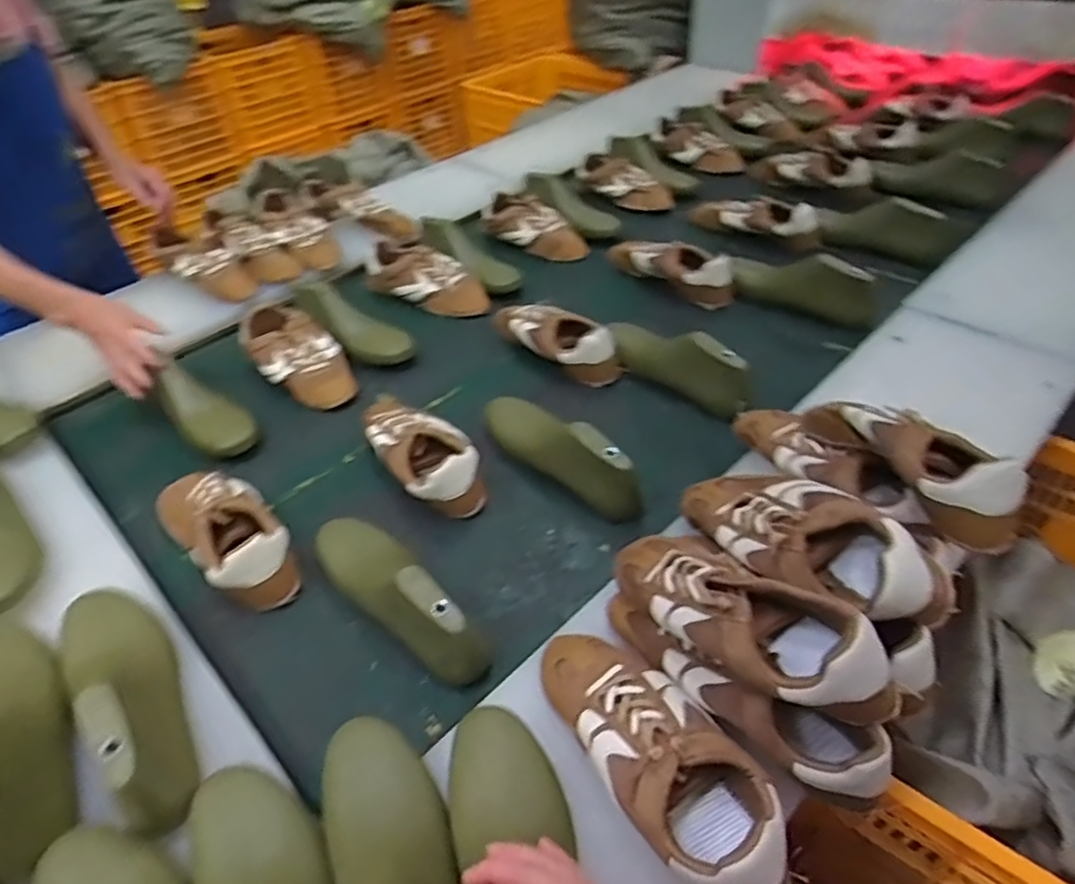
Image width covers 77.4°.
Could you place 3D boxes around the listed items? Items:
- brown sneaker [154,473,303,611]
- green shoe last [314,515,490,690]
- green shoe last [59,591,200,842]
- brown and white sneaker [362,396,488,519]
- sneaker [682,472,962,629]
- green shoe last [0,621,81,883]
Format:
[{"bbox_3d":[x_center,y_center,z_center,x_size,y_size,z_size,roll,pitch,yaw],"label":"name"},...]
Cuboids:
[{"bbox_3d":[-0.368,0.097,0.783,0.254,0.073,0.094,32,55,33],"label":"brown sneaker"},{"bbox_3d":[-0.152,0.150,0.695,0.068,0.095,0.254,-37,52,-28],"label":"green shoe last"},{"bbox_3d":[-0.362,0.211,0.589,0.084,0.099,0.267,-35,51,-27],"label":"green shoe last"},{"bbox_3d":[-0.160,0.002,0.874,0.100,0.072,0.262,-27,48,-21],"label":"brown and white sneaker"},{"bbox_3d":[0.229,0.083,0.606,0.104,0.077,0.254,-33,34,-25],"label":"sneaker"},{"bbox_3d":[-0.456,0.233,0.568,0.082,0.084,0.257,-34,50,-26],"label":"green shoe last"}]

